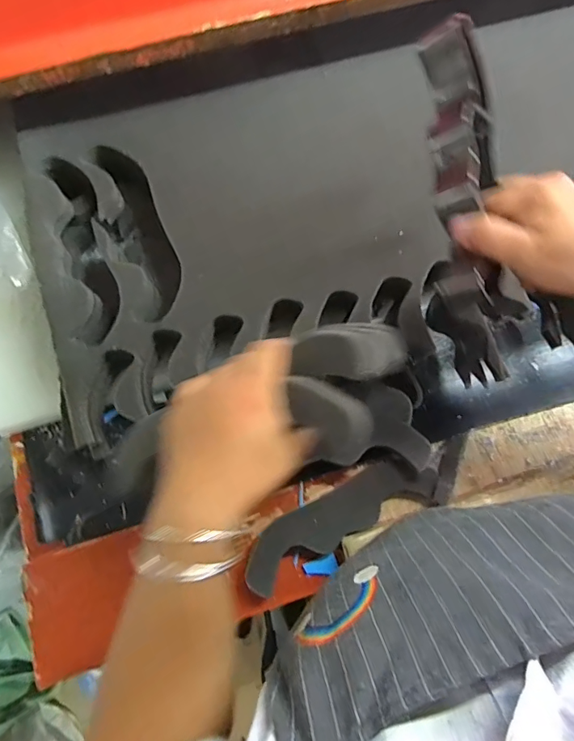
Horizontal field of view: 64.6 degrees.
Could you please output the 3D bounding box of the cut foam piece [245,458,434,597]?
[{"bbox_3d":[0.047,0.144,0.443,0.192,0.018,0.050,-27,76,-8],"label":"cut foam piece"}]

